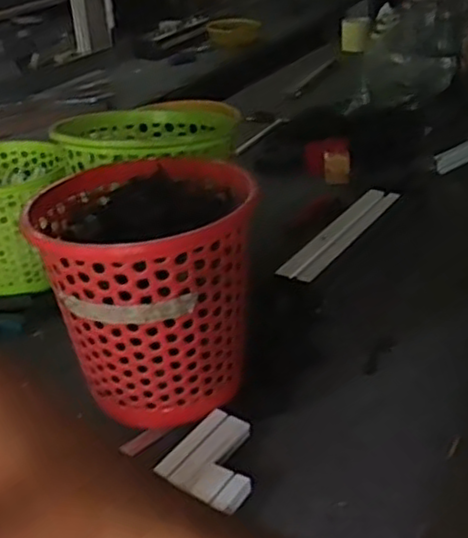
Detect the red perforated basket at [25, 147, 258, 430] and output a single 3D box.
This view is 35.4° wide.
[{"bbox_3d":[-0.097,0.018,0.839,0.227,0.227,0.223,-3,29,1],"label":"red perforated basket"}]

